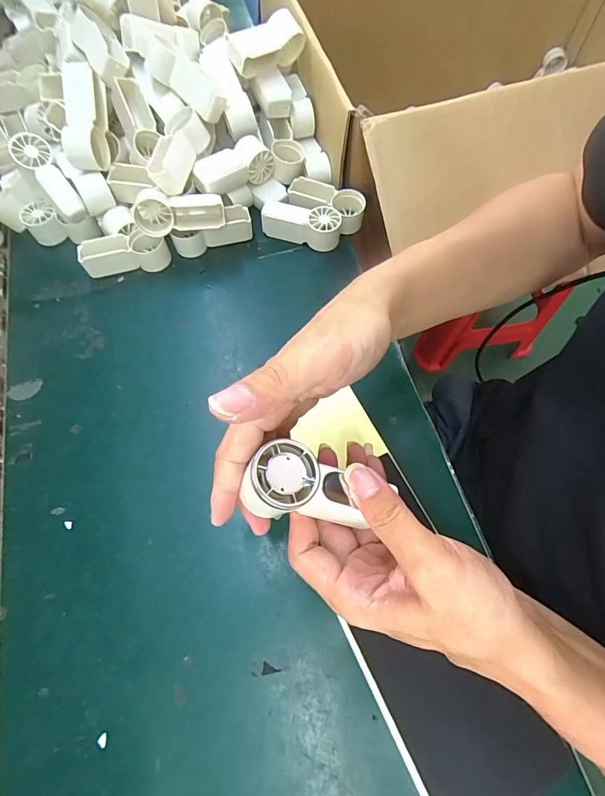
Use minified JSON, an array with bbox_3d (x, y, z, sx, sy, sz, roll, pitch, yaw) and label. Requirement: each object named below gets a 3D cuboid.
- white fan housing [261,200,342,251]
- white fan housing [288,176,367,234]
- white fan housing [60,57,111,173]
[{"bbox_3d":[0.000,-0.200,0.445,0.089,0.038,0.032,16,68,7],"label":"white fan housing"},{"bbox_3d":[0.028,-0.225,0.452,0.089,0.035,0.041,15,68,6],"label":"white fan housing"},{"bbox_3d":[-0.226,-0.287,0.398,0.037,0.030,0.092,4,104,2],"label":"white fan housing"}]

